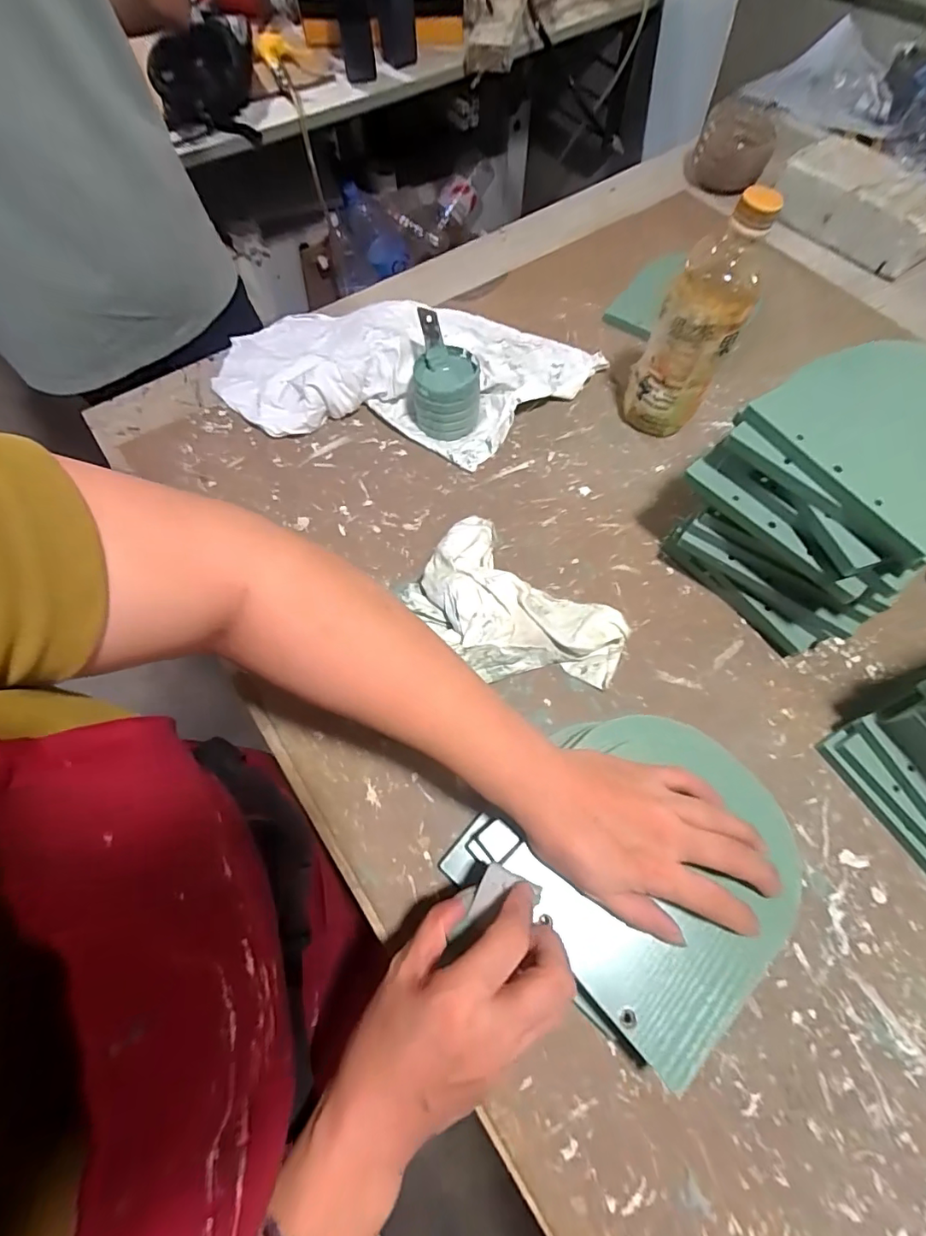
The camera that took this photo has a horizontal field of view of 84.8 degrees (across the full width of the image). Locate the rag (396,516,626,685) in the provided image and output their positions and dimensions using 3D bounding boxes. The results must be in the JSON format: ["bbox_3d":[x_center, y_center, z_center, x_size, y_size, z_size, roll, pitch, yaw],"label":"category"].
[{"bbox_3d":[0.041,-0.004,0.428,0.184,0.048,0.127,42,72,17],"label":"rag"}]

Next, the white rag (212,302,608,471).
[{"bbox_3d":[-0.072,-0.281,0.550,0.425,0.052,0.221,12,66,5],"label":"white rag"}]

